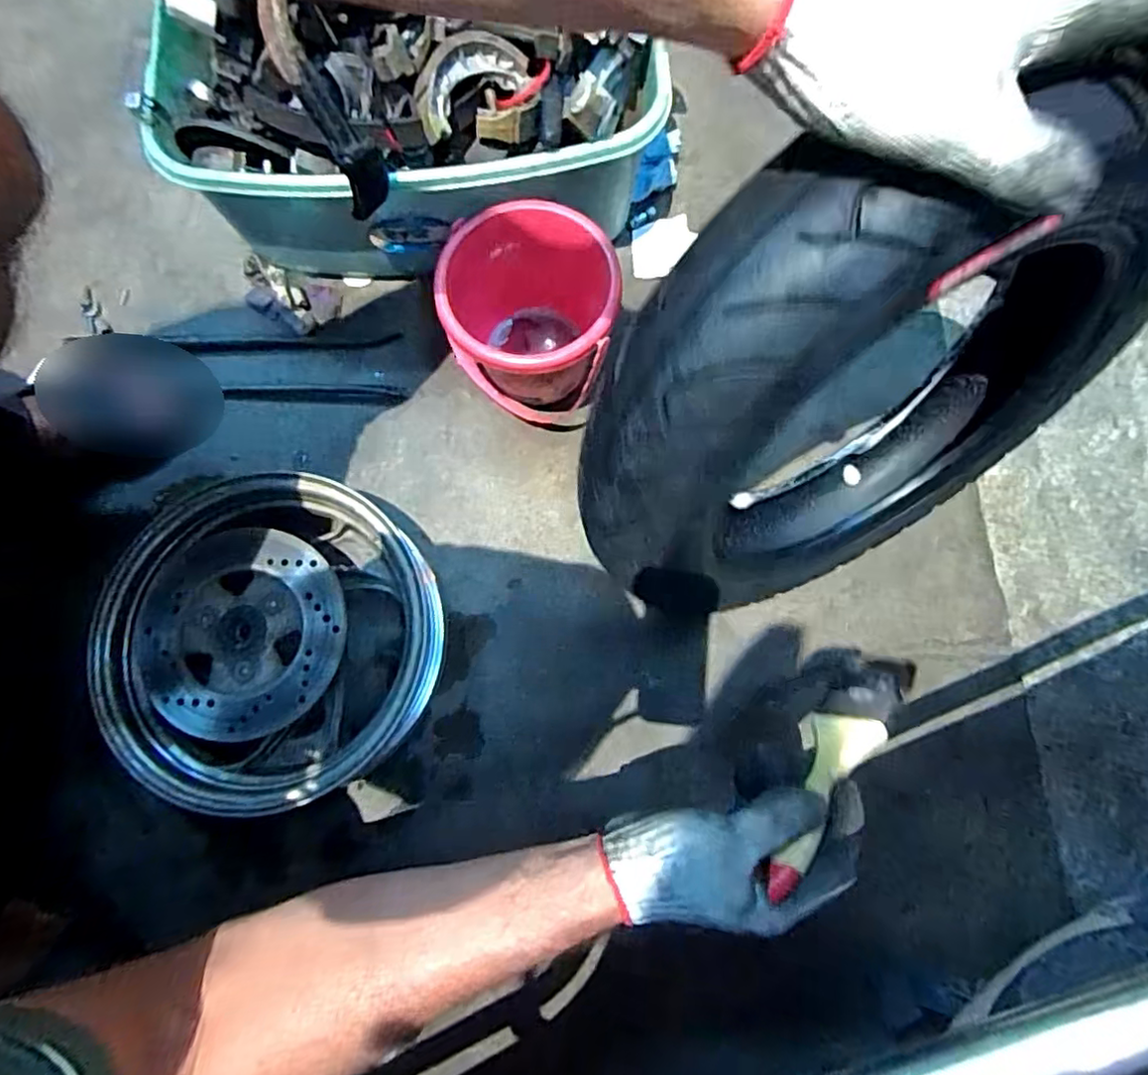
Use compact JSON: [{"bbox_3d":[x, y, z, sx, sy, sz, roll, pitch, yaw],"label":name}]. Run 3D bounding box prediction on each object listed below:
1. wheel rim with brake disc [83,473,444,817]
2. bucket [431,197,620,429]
[{"bbox_3d":[-0.246,0.077,0.512,0.249,0.101,0.266,0,78,0],"label":"wheel rim with brake disc"},{"bbox_3d":[-0.041,-0.199,0.553,0.141,0.136,0.164,-11,78,-2],"label":"bucket"}]

